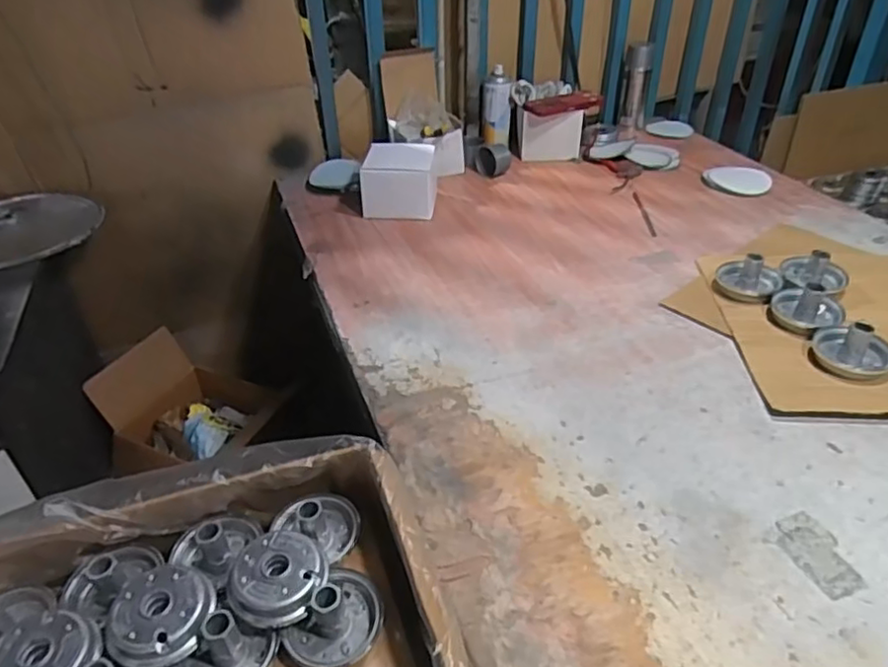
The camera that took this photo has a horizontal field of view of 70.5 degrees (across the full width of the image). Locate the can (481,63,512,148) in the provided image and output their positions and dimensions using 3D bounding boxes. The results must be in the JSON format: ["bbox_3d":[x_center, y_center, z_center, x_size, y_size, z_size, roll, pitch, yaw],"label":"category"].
[{"bbox_3d":[0.122,-0.516,1.428,0.066,0.147,0.070,1,37,0],"label":"can"}]

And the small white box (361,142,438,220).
[{"bbox_3d":[-0.082,-0.293,1.210,0.136,0.106,0.125,1,37,4],"label":"small white box"}]

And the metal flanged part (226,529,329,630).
[{"bbox_3d":[-0.154,0.236,0.593,0.081,0.050,0.075,1,37,0],"label":"metal flanged part"}]

